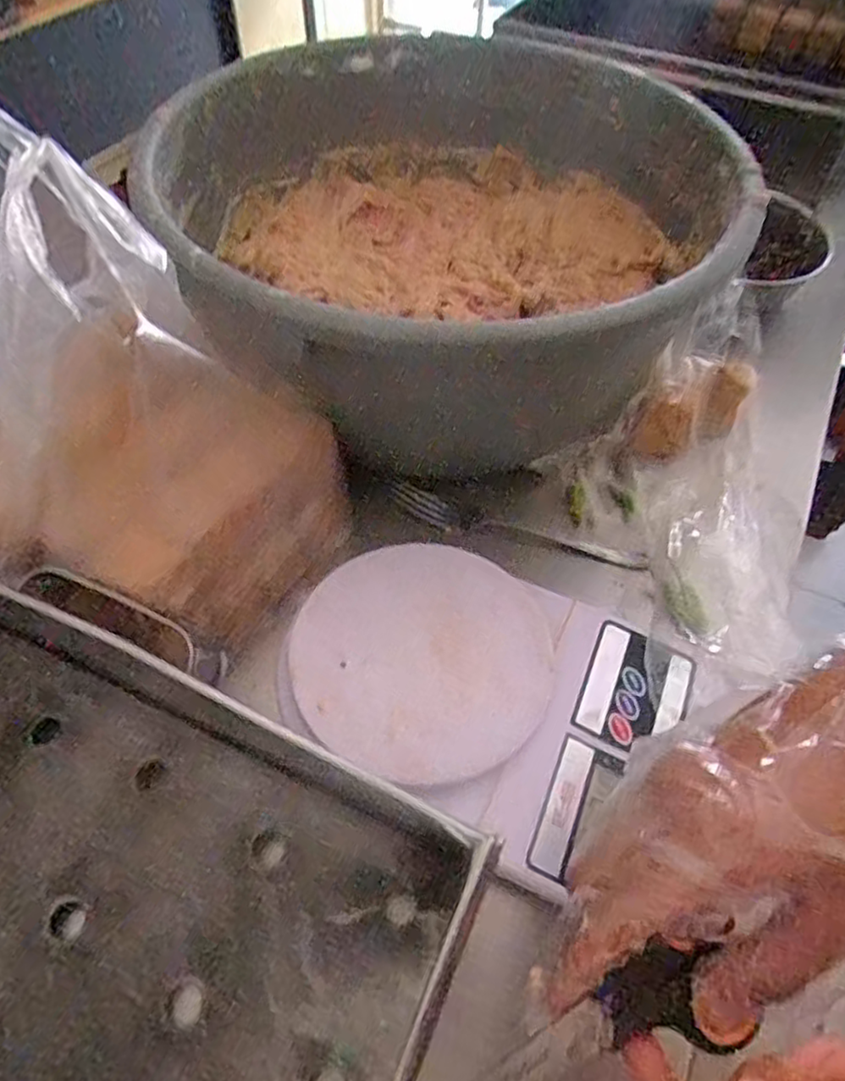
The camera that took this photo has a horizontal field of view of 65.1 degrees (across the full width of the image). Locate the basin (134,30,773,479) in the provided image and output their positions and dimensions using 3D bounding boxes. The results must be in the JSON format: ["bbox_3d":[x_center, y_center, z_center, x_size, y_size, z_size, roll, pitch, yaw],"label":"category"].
[{"bbox_3d":[0.021,-0.215,0.477,0.374,0.148,0.335,-37,64,-25],"label":"basin"}]

